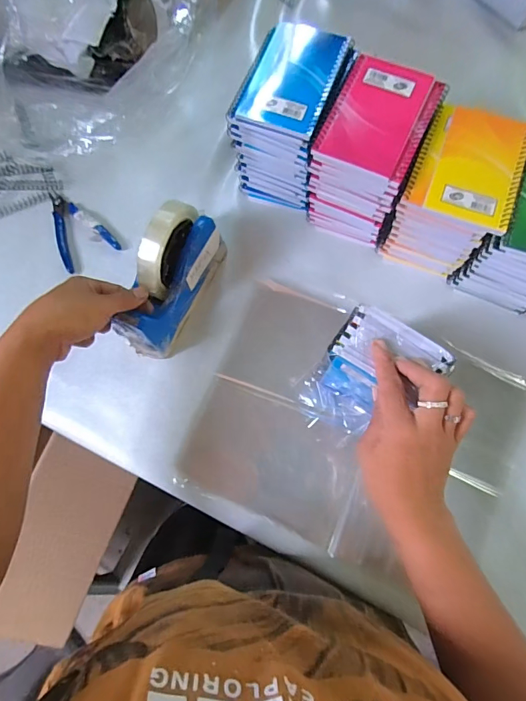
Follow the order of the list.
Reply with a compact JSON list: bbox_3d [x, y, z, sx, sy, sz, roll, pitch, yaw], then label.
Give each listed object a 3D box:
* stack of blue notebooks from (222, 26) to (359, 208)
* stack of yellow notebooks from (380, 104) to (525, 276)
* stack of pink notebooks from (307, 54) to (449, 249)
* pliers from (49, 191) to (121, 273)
[{"bbox_3d":[0.032,-0.266,0.484,0.096,0.127,0.131,23,77,7],"label":"stack of blue notebooks"},{"bbox_3d":[0.209,-0.173,0.463,0.097,0.115,0.122,23,77,7],"label":"stack of yellow notebooks"},{"bbox_3d":[0.118,-0.218,0.469,0.099,0.133,0.128,23,77,7],"label":"stack of pink notebooks"},{"bbox_3d":[-0.239,-0.160,0.522,0.068,0.010,0.113,-32,77,-7],"label":"pliers"}]

